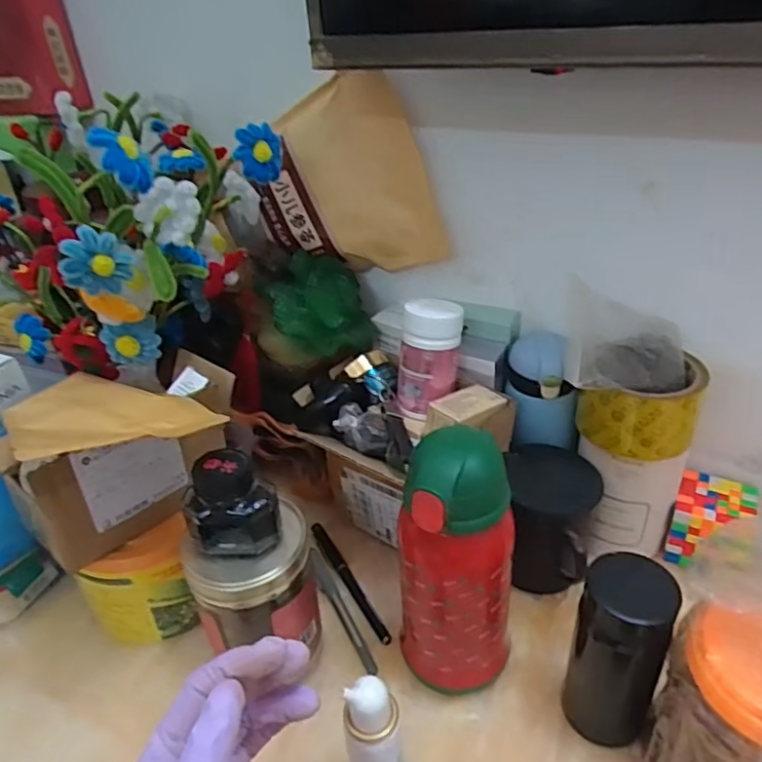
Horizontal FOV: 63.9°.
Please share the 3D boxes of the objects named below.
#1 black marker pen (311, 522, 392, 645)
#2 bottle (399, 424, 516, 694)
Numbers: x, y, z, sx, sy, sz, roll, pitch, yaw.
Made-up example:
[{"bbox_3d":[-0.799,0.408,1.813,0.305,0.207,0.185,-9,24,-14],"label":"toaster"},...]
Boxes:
[{"bbox_3d":[-0.029,0.174,0.543,0.014,0.009,0.141,-19,35,-23],"label":"black marker pen"},{"bbox_3d":[0.052,0.132,0.425,0.075,0.207,0.066,0,32,6],"label":"bottle"}]

